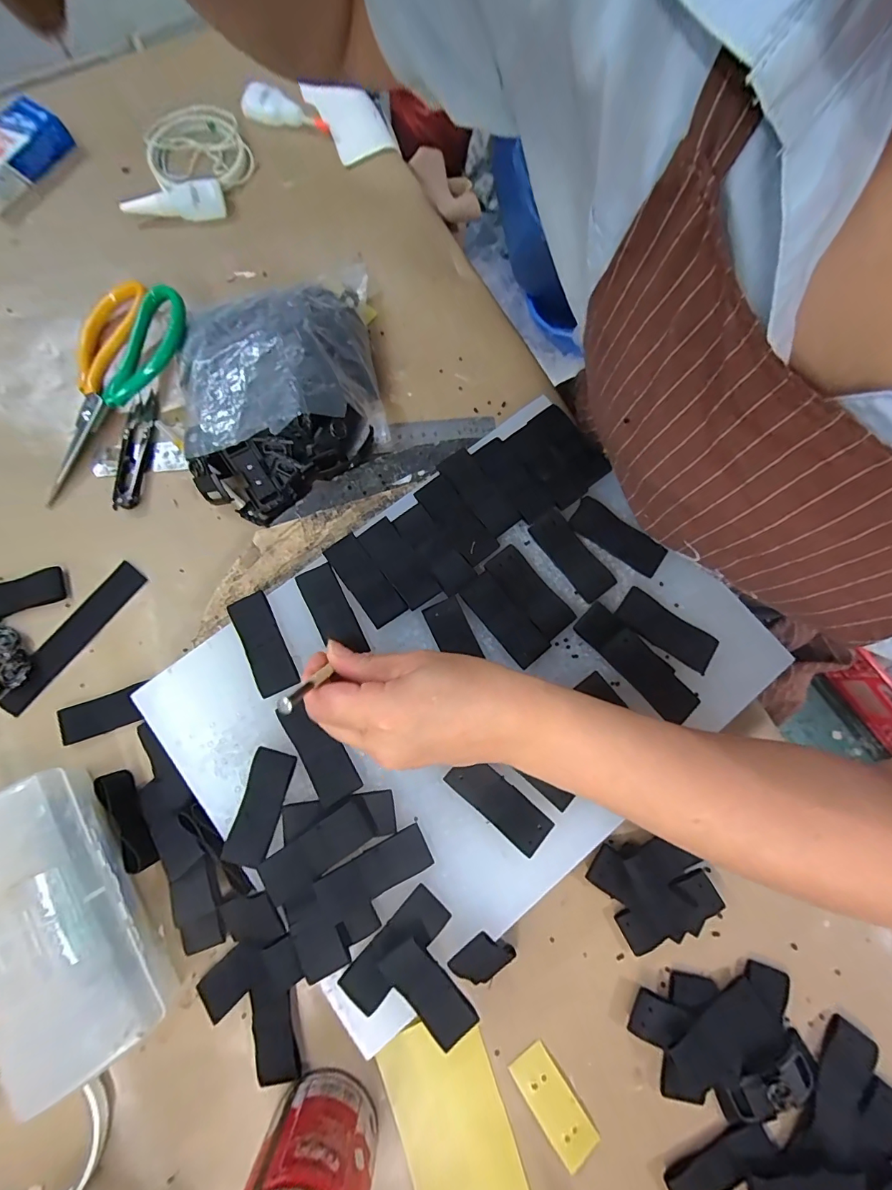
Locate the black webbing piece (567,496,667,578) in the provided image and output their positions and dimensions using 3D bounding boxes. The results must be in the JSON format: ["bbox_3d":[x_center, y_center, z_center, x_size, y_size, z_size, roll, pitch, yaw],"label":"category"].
[{"bbox_3d":[0.119,-0.042,0.306,0.066,0.008,0.026,34,87,13],"label":"black webbing piece"}]

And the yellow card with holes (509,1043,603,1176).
[{"bbox_3d":[0.066,0.306,0.266,0.026,0.005,0.059,-36,76,-4],"label":"yellow card with holes"}]

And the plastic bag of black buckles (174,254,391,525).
[{"bbox_3d":[-0.121,-0.164,0.341,0.191,0.060,0.173,-28,80,-6],"label":"plastic bag of black buckles"}]

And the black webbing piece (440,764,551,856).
[{"bbox_3d":[0.033,0.127,0.272,0.065,0.004,0.025,39,81,7],"label":"black webbing piece"}]

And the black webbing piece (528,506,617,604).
[{"bbox_3d":[0.086,-0.028,0.304,0.026,0.005,0.066,-35,81,-7],"label":"black webbing piece"}]

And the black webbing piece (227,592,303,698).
[{"bbox_3d":[-0.120,0.032,0.292,0.025,0.004,0.067,-26,80,-6],"label":"black webbing piece"}]

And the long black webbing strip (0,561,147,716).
[{"bbox_3d":[-0.276,0.029,0.326,0.027,0.008,0.126,37,80,7],"label":"long black webbing strip"}]

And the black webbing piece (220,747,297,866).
[{"bbox_3d":[-0.114,0.129,0.270,0.026,0.006,0.064,15,78,3],"label":"black webbing piece"}]

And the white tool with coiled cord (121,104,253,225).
[{"bbox_3d":[-0.229,-0.398,0.398,0.096,0.017,0.119,-1,78,0],"label":"white tool with coiled cord"}]

